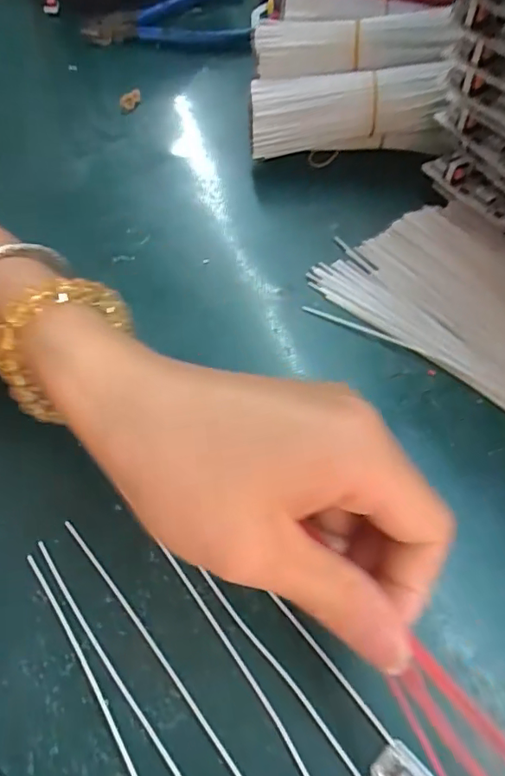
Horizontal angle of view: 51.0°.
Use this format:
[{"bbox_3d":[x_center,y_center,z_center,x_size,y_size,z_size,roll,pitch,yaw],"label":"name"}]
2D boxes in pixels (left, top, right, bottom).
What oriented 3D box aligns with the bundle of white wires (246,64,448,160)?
[{"bbox_3d":[0.059,-0.165,0.322,0.117,0.044,0.030,1,57,4],"label":"bundle of white wires"}]

